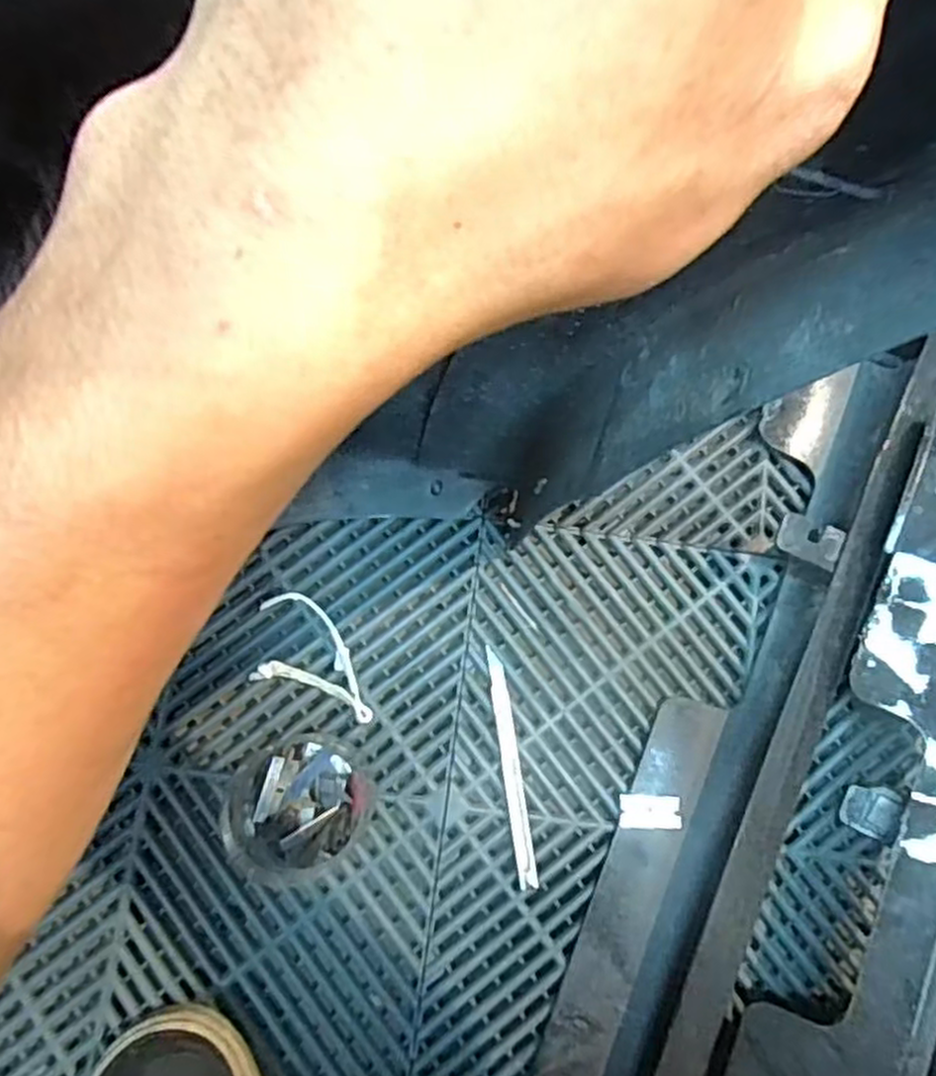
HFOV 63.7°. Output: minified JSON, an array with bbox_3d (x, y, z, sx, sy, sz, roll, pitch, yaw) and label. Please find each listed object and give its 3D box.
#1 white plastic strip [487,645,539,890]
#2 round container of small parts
[{"bbox_3d":[0.030,0.155,0.510,0.012,0.011,0.154,-8,80,-2],"label":"white plastic strip"},{"bbox_3d":[-0.115,0.170,0.480,0.102,0.056,0.092,-39,82,-7],"label":"round container of small parts"}]

